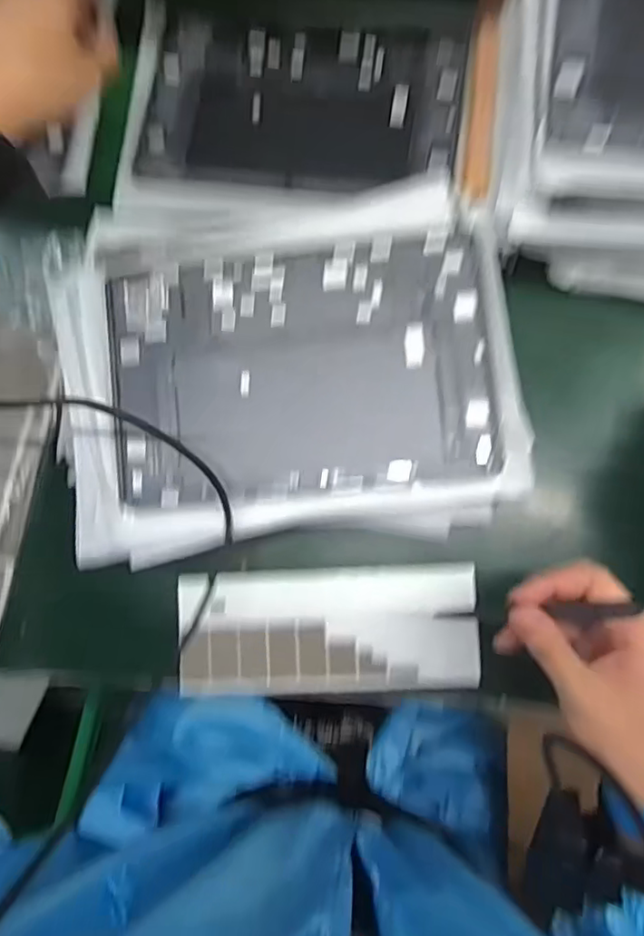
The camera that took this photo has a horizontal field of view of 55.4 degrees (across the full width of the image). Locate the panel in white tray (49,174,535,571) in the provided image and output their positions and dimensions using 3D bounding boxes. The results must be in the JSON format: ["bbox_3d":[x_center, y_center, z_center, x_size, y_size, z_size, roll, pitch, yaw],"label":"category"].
[{"bbox_3d":[-0.024,-0.067,0.417,0.301,0.027,0.232,-7,83,4],"label":"panel in white tray"}]

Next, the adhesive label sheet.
[{"bbox_3d":[0.004,0.120,0.452,0.215,0.009,0.087,-3,83,4],"label":"adhesive label sheet"}]

